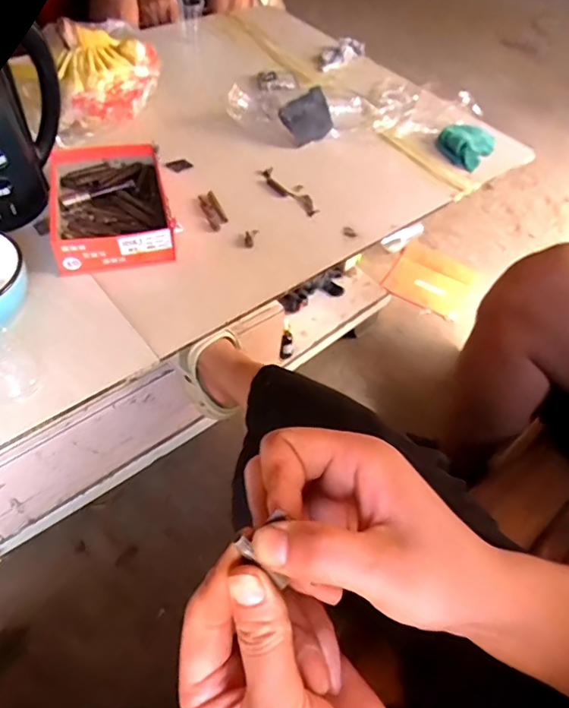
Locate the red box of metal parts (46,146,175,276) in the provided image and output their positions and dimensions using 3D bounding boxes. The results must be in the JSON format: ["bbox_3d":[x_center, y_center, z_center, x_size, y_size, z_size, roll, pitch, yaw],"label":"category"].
[{"bbox_3d":[-0.245,-0.213,0.699,0.152,0.044,0.218,-10,54,-14],"label":"red box of metal parts"}]

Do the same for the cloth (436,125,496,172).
[{"bbox_3d":[0.322,-0.377,0.896,0.090,0.033,0.112,29,55,16],"label":"cloth"}]

